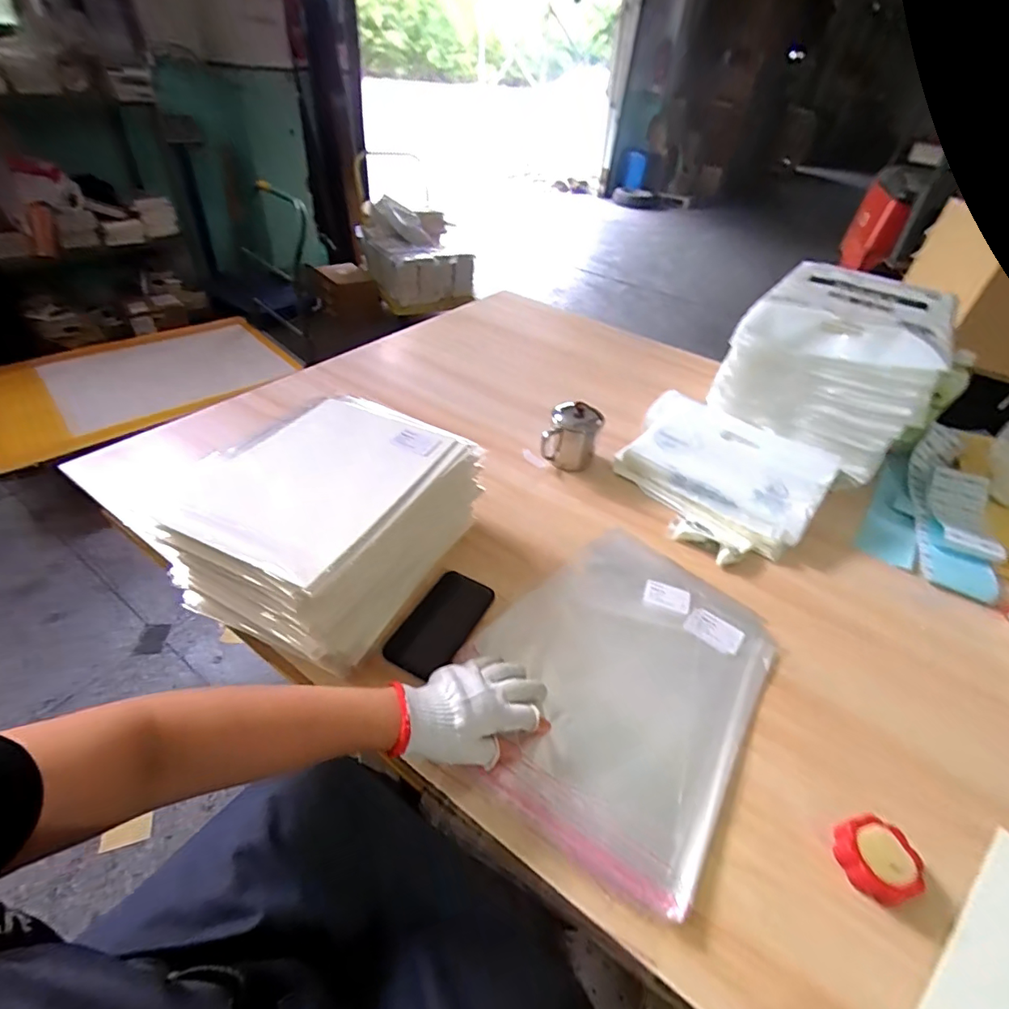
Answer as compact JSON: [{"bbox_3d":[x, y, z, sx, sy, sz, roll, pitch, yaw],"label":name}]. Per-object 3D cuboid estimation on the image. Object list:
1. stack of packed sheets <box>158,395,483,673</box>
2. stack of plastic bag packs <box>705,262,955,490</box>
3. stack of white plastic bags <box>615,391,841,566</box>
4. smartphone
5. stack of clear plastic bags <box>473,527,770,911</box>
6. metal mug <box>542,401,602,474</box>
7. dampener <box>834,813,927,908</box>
[{"bbox_3d":[-0.218,0.014,0.648,0.264,0.165,0.326,21,43,16],"label":"stack of packed sheets"},{"bbox_3d":[0.621,-0.281,0.944,0.298,0.198,0.383,32,47,26],"label":"stack of plastic bag packs"},{"bbox_3d":[0.347,-0.058,0.843,0.323,0.065,0.283,33,48,27],"label":"stack of white plastic bags"},{"bbox_3d":[-0.080,0.147,0.630,0.076,0.009,0.147,24,44,18],"label":"smartphone"},{"bbox_3d":[0.140,0.193,0.594,0.290,0.020,0.381,30,50,23],"label":"stack of clear plastic bags"},{"bbox_3d":[0.117,-0.120,0.879,0.096,0.100,0.077,11,41,4],"label":"metal mug"},{"bbox_3d":[0.345,0.326,0.462,0.062,0.032,0.063,4,42,-3],"label":"dampener"}]

